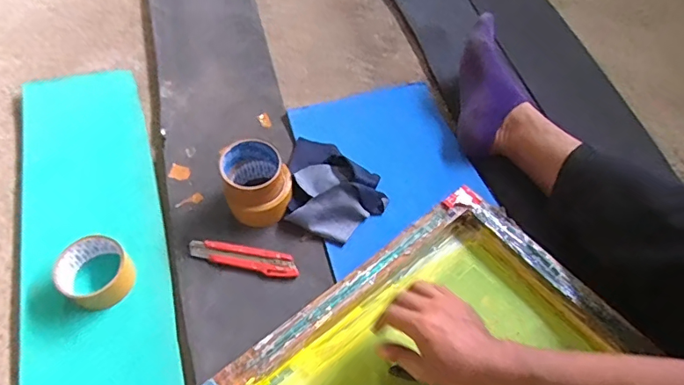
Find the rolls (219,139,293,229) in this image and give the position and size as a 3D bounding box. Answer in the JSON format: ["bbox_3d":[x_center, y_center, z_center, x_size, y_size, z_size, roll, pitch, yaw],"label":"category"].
[{"bbox_3d":[-0.118,-0.009,0.689,0.092,0.087,0.095,-10,59,-10],"label":"rolls"}]

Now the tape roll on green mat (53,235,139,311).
[{"bbox_3d":[-0.319,0.105,0.636,0.086,0.042,0.087,2,58,-3],"label":"tape roll on green mat"}]

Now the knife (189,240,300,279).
[{"bbox_3d":[-0.134,0.088,0.664,0.150,0.011,0.034,10,58,3],"label":"knife"}]

